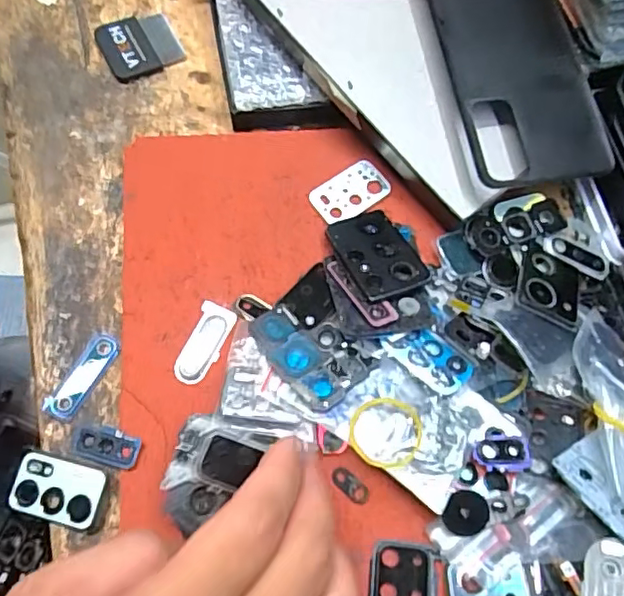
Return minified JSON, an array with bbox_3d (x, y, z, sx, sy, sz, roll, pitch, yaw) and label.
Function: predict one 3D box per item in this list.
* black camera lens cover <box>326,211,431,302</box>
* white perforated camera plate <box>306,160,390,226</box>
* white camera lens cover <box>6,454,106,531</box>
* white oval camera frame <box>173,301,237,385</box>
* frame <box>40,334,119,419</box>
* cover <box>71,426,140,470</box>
[{"bbox_3d":[0.030,-0.021,0.272,0.033,0.004,0.051,-18,51,-13],"label":"black camera lens cover"},{"bbox_3d":[0.019,-0.053,0.294,0.038,0.005,0.024,-33,74,-14],"label":"white perforated camera plate"},{"bbox_3d":[-0.104,0.078,0.239,0.038,0.005,0.023,15,69,2],"label":"white camera lens cover"},{"bbox_3d":[-0.048,0.021,0.263,0.016,0.004,0.037,21,69,5],"label":"white oval camera frame"},{"bbox_3d":[-0.100,0.034,0.256,0.012,0.004,0.041,34,71,9],"label":"frame"},{"bbox_3d":[-0.086,0.062,0.245,0.029,0.004,0.013,15,69,2],"label":"cover"}]

